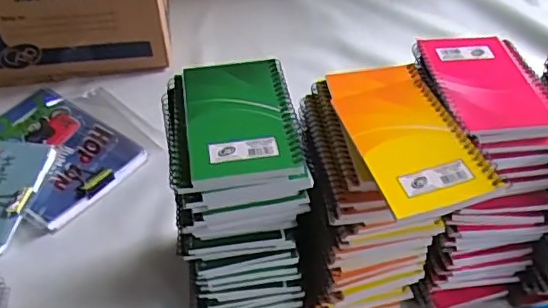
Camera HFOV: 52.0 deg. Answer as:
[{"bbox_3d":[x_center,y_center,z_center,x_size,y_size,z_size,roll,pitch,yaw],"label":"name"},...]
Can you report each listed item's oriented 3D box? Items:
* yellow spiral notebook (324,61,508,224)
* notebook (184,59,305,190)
[{"bbox_3d":[0.100,-0.020,0.438,0.081,0.012,0.159,-11,45,-9],"label":"yellow spiral notebook"},{"bbox_3d":[-0.027,-0.032,0.444,0.082,0.010,0.131,-7,45,-5],"label":"notebook"}]

